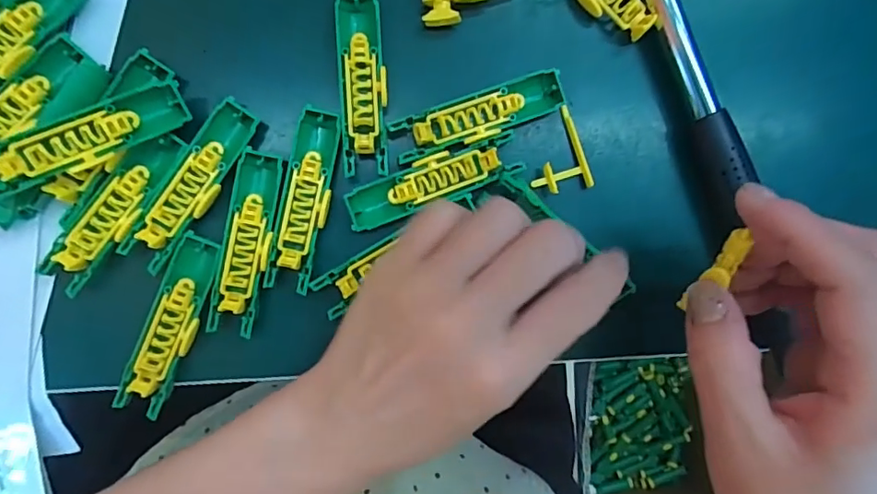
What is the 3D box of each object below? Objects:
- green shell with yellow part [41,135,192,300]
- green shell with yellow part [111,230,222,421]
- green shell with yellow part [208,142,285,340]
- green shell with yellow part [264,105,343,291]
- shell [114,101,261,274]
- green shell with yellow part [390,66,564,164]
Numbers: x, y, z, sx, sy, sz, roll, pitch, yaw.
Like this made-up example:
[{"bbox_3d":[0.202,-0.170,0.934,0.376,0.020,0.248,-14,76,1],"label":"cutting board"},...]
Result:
[{"bbox_3d":[-0.133,-0.016,0.216,0.019,0.015,0.074,37,89,-6],"label":"green shell with yellow part"},{"bbox_3d":[-0.112,0.033,0.219,0.019,0.011,0.074,22,90,-6],"label":"green shell with yellow part"},{"bbox_3d":[-0.082,-0.001,0.221,0.020,0.008,0.075,12,91,-6],"label":"green shell with yellow part"},{"bbox_3d":[-0.057,-0.020,0.221,0.019,0.009,0.075,11,91,-6],"label":"green shell with yellow part"},{"bbox_3d":[-0.103,-0.025,0.217,0.019,0.009,0.076,34,89,-6],"label":"shell"},{"bbox_3d":[0.019,-0.057,0.232,0.077,0.014,0.019,-19,94,-4],"label":"green shell with yellow part"}]

